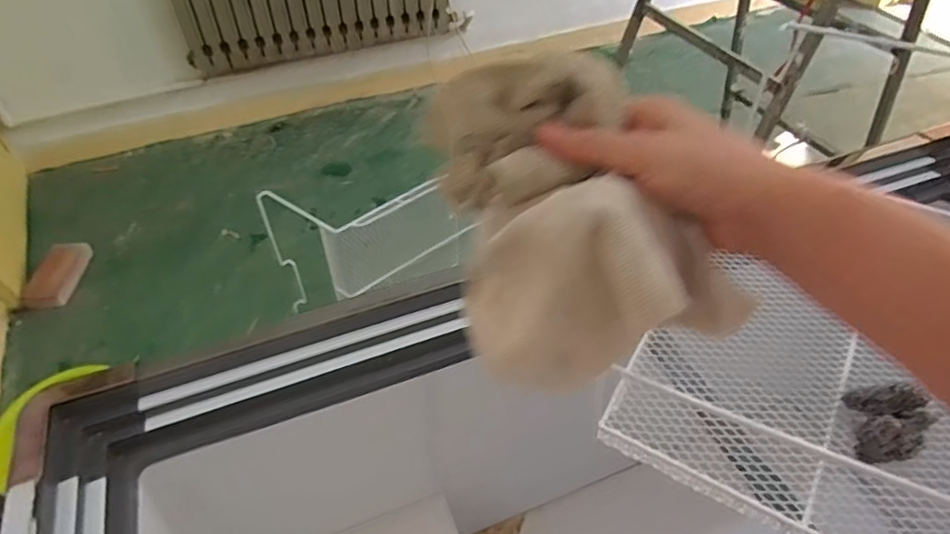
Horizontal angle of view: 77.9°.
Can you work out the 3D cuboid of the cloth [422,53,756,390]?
[{"bbox_3d":[0.055,-0.026,0.326,0.124,0.132,0.162,-13,48,-11],"label":"cloth"}]

